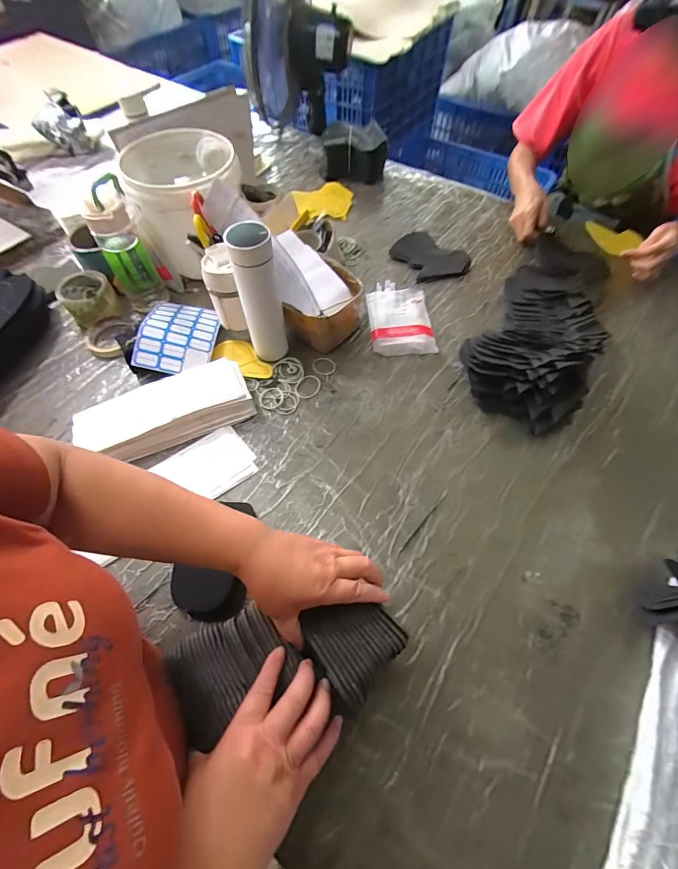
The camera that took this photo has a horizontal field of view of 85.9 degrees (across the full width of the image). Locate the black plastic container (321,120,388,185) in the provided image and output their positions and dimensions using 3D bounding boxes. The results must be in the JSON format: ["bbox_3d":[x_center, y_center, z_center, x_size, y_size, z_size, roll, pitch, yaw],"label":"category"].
[{"bbox_3d":[0.038,-0.744,0.960,0.170,0.103,0.107,5,61,2],"label":"black plastic container"}]

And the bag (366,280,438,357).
[{"bbox_3d":[0.120,-0.237,0.728,0.116,0.019,0.192,-4,61,0],"label":"bag"}]

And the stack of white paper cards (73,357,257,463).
[{"bbox_3d":[-0.280,-0.033,0.600,0.266,0.055,0.117,-25,64,-14],"label":"stack of white paper cards"}]

